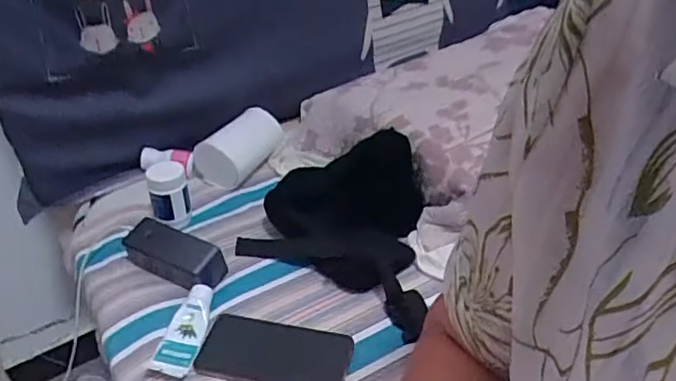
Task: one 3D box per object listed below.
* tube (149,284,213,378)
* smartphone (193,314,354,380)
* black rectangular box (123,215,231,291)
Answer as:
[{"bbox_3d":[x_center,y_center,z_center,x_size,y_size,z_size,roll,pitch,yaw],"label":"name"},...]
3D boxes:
[{"bbox_3d":[-0.181,0.165,0.649,0.046,0.024,0.129,0,36,6],"label":"tube"},{"bbox_3d":[-0.071,0.180,0.616,0.166,0.012,0.082,5,36,13],"label":"smartphone"},{"bbox_3d":[-0.220,0.083,0.737,0.141,0.054,0.044,16,40,25],"label":"black rectangular box"}]

